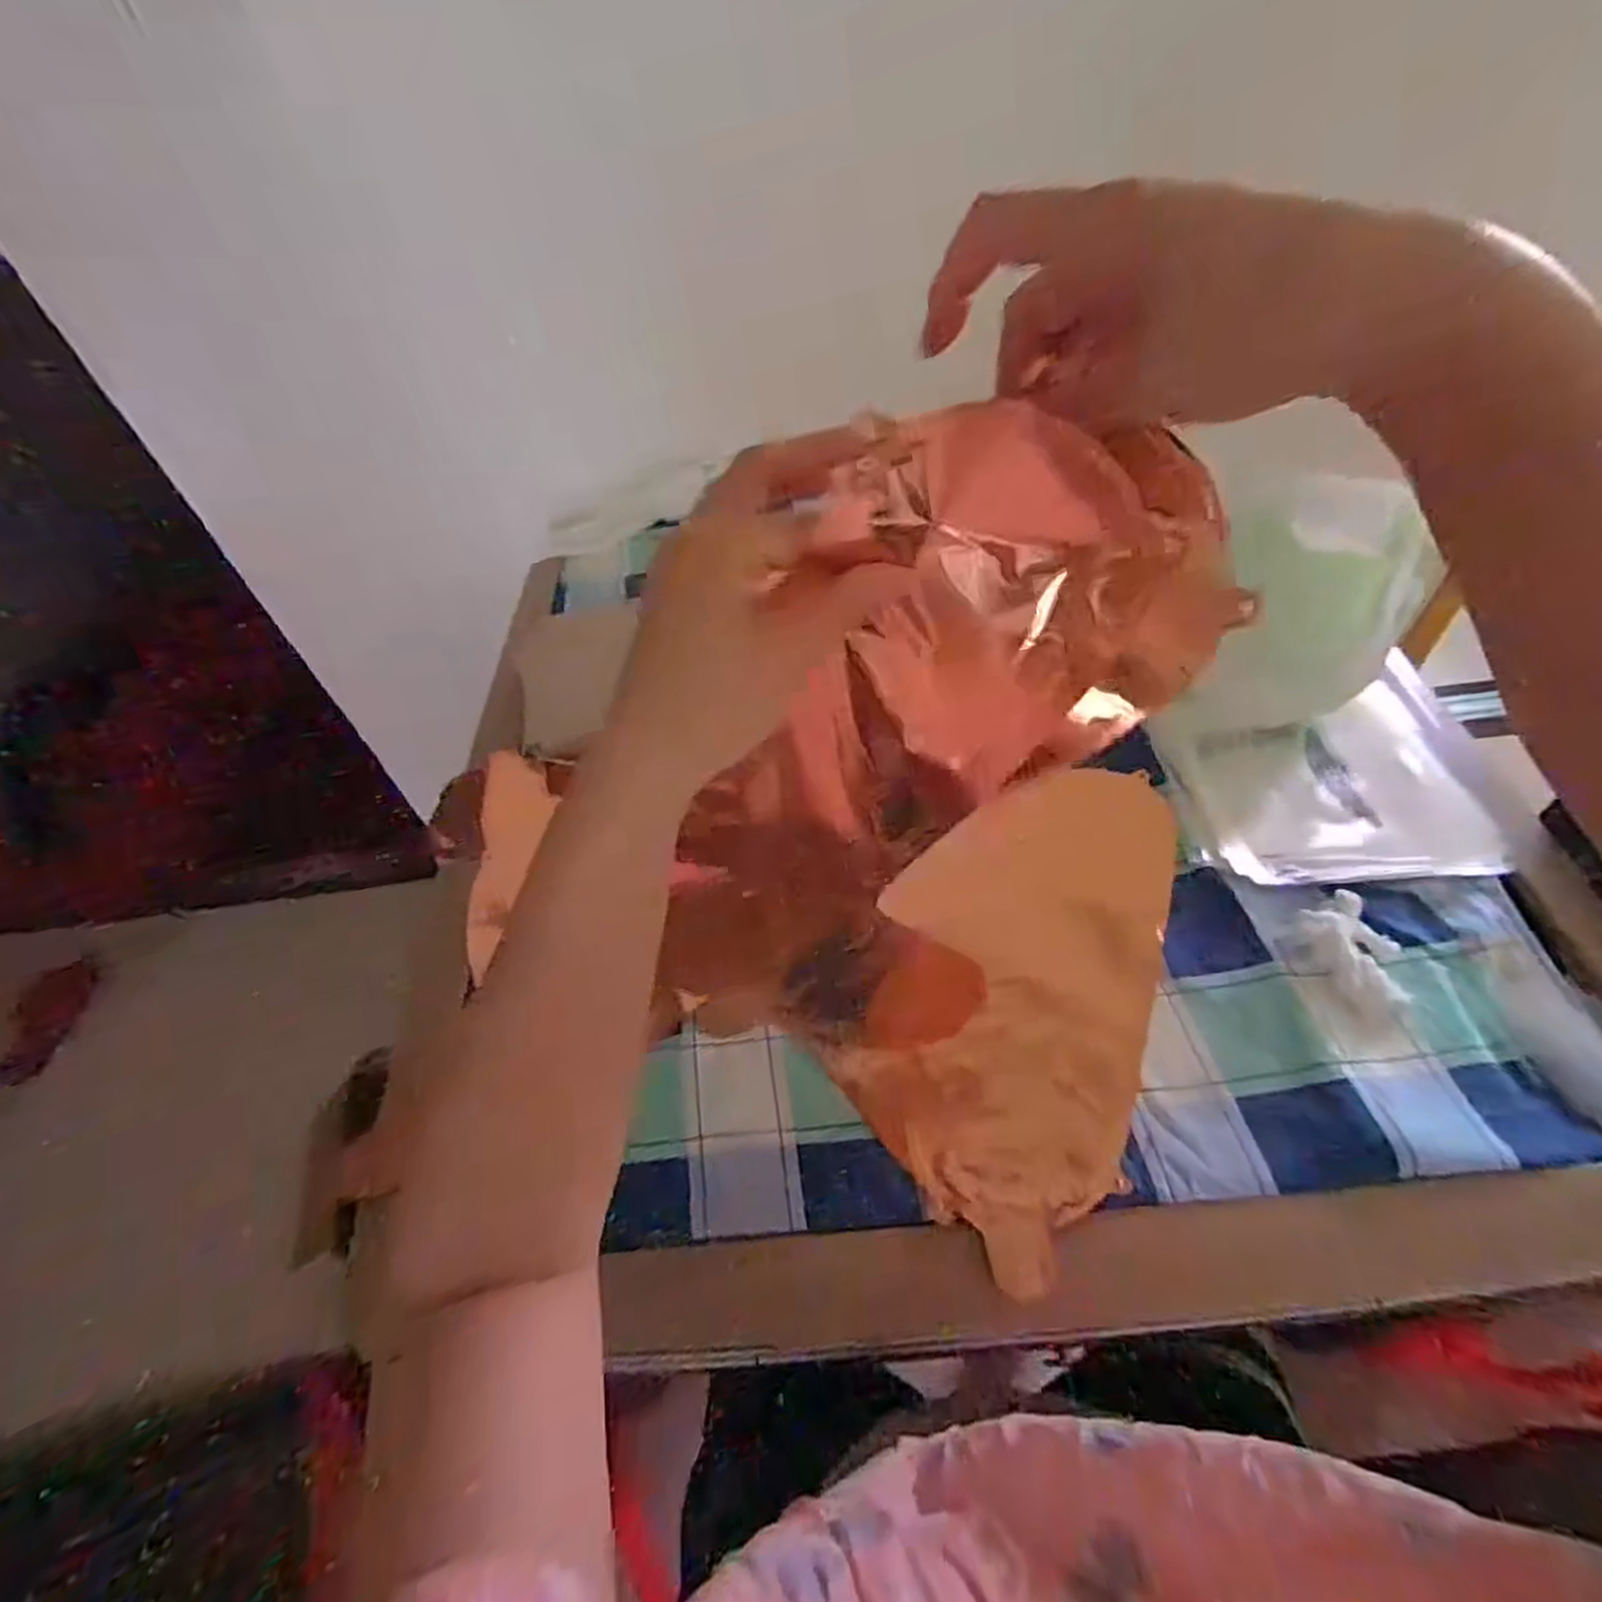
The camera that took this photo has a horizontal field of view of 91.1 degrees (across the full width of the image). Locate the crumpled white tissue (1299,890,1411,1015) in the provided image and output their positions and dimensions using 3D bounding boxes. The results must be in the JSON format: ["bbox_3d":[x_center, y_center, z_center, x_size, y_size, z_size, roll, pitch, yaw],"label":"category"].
[{"bbox_3d":[0.408,0.109,0.573,0.067,0.021,0.082,-21,56,-13],"label":"crumpled white tissue"}]

